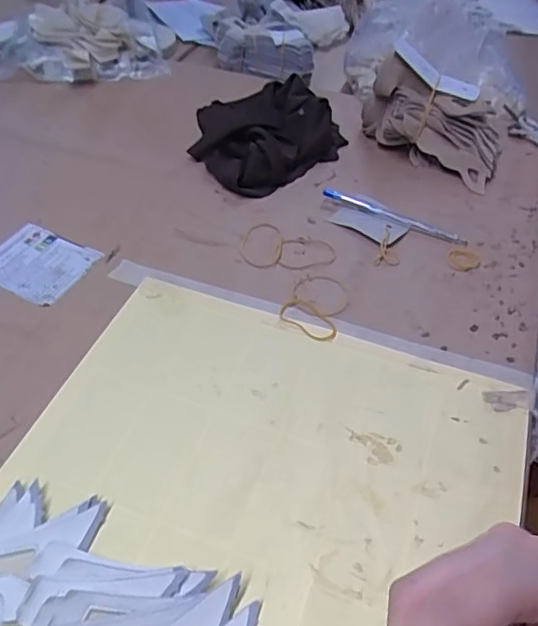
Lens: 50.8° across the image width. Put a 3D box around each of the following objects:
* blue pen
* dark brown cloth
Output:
[{"bbox_3d":[0.117,-0.093,0.539,0.142,0.011,0.015,22,51,16],"label":"blue pen"},{"bbox_3d":[-0.007,-0.197,0.612,0.159,0.042,0.135,-32,57,-27],"label":"dark brown cloth"}]

